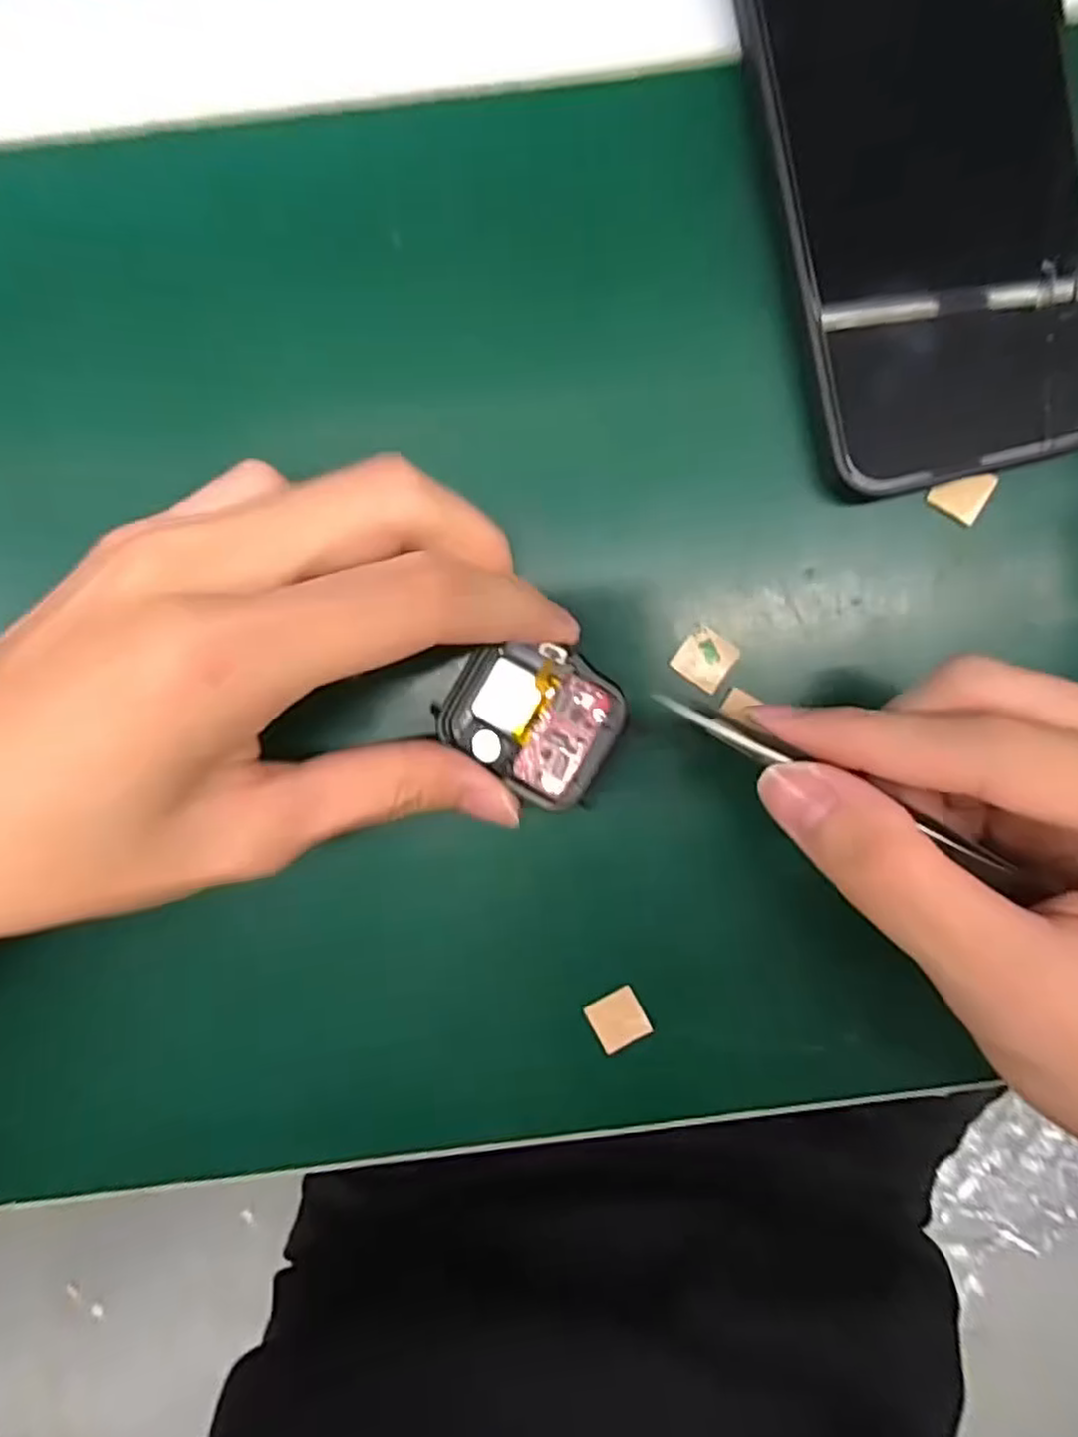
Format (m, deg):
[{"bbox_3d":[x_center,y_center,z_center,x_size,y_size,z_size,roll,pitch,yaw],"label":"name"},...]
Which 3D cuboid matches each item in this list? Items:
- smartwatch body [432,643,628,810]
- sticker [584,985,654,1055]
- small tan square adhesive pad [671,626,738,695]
[{"bbox_3d":[-0.001,-0.001,0.186,0.043,0.009,0.036,32,91,-2],"label":"smartwatch body"},{"bbox_3d":[0.024,0.090,0.214,0.016,0.004,0.015,-27,93,1],"label":"sticker"},{"bbox_3d":[0.048,-0.017,0.207,0.015,0.004,0.016,36,92,-2],"label":"small tan square adhesive pad"}]

